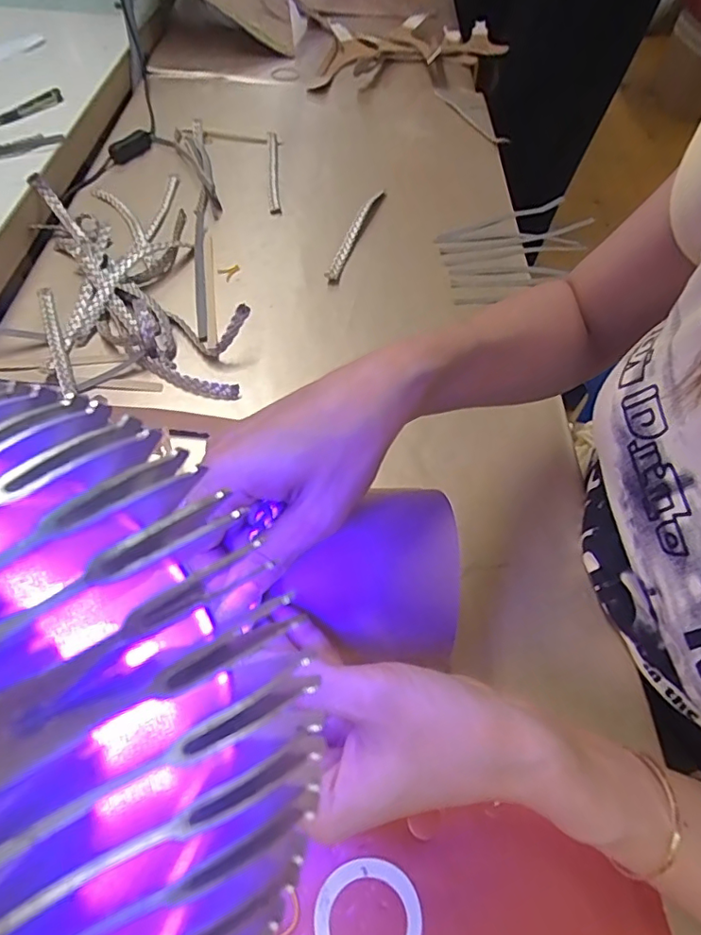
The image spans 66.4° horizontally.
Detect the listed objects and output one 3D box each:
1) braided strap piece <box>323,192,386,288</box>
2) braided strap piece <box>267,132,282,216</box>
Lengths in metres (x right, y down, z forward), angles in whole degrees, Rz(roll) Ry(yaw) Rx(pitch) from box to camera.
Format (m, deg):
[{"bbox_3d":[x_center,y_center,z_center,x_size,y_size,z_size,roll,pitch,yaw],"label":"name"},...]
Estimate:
[{"bbox_3d":[0.005,-0.269,0.608,0.015,0.017,0.183,17,56,8],"label":"braided strap piece"},{"bbox_3d":[-0.098,-0.377,0.680,0.014,0.007,0.185,-4,56,-6],"label":"braided strap piece"}]

